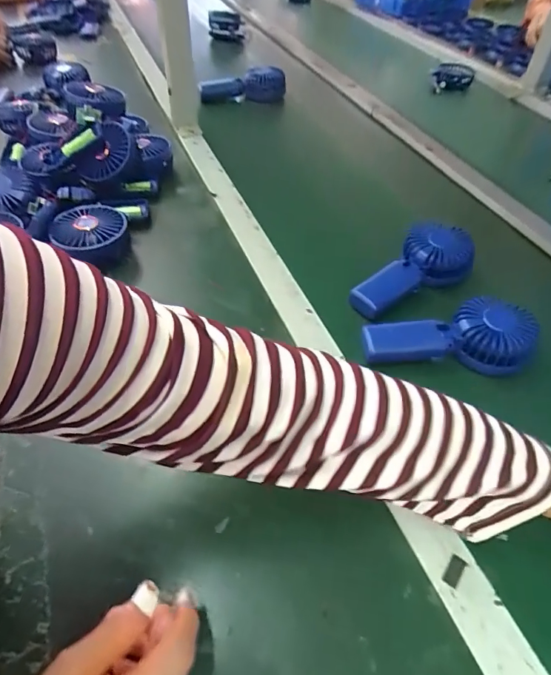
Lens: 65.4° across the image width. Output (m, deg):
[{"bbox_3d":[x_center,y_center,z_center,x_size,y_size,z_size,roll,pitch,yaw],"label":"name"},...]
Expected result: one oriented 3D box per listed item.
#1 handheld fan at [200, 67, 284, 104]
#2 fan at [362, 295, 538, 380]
[{"bbox_3d":[-0.071,-0.526,0.912,0.187,0.073,0.059,2,48,15],"label":"handheld fan"},{"bbox_3d":[0.188,0.000,0.476,0.173,0.047,0.072,-3,48,12],"label":"fan"}]

